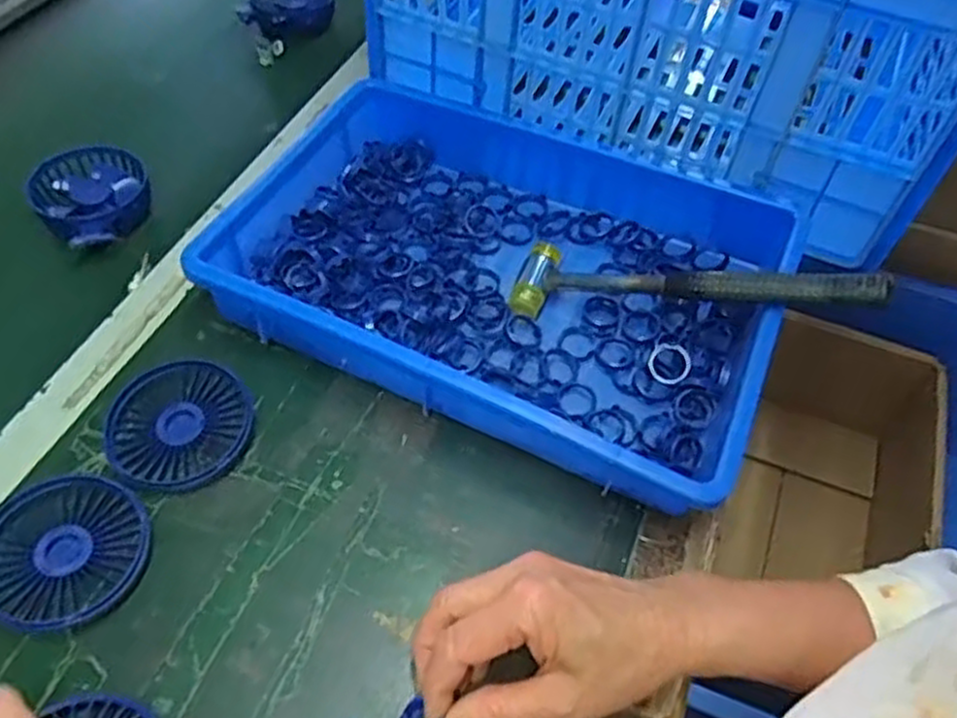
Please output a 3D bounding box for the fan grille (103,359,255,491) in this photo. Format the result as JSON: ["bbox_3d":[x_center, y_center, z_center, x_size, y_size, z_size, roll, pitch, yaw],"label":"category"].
[{"bbox_3d":[-0.187,0.040,0.474,0.085,0.018,0.082,2,52,-2],"label":"fan grille"}]

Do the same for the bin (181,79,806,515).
[{"bbox_3d":[0.016,-0.059,0.536,0.358,0.077,0.241,22,53,13],"label":"bin"}]

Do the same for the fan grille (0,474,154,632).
[{"bbox_3d":[-0.230,0.106,0.422,0.087,0.014,0.085,2,52,-2],"label":"fan grille"}]

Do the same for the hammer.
[{"bbox_3d":[0.137,-0.051,0.500,0.232,0.023,0.058,4,49,26],"label":"hammer"}]

